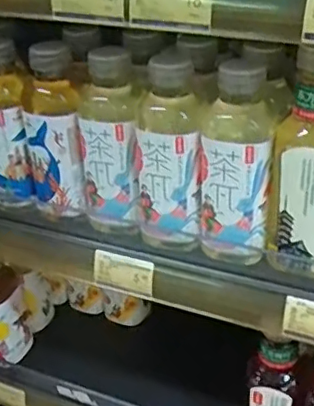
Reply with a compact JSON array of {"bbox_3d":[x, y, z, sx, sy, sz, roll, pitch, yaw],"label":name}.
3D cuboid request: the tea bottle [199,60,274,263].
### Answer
[{"bbox_3d":[0.073,-0.038,0.528,0.060,0.182,0.063,5,32,13],"label":"tea bottle"}]

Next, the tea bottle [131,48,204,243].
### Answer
[{"bbox_3d":[0.018,-0.052,0.561,0.063,0.190,0.080,7,33,16],"label":"tea bottle"}]

